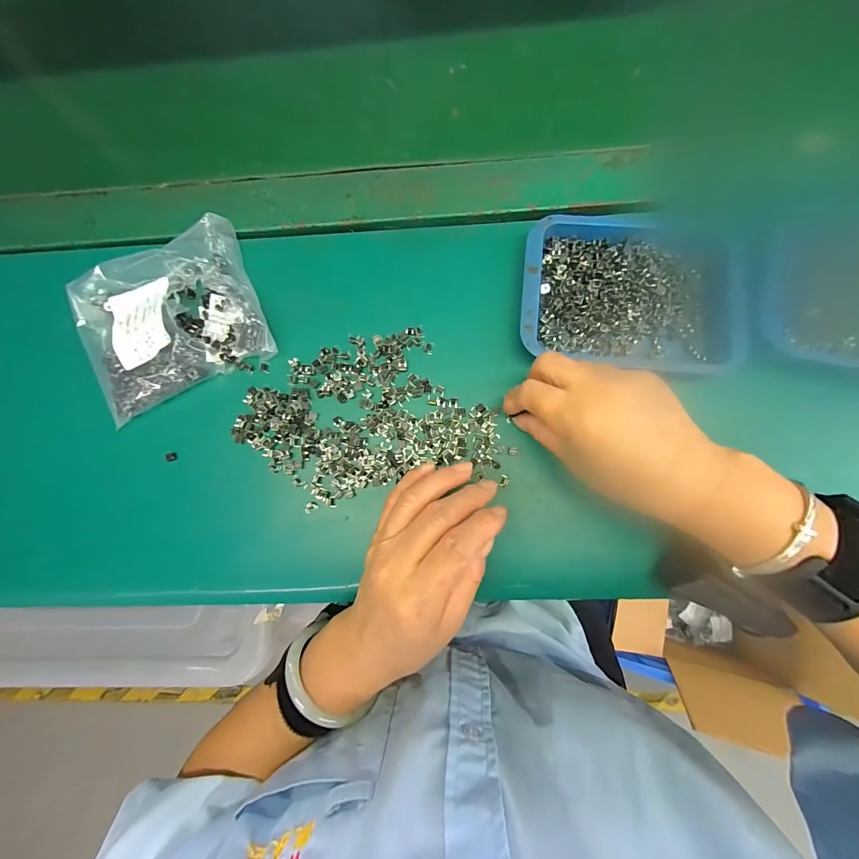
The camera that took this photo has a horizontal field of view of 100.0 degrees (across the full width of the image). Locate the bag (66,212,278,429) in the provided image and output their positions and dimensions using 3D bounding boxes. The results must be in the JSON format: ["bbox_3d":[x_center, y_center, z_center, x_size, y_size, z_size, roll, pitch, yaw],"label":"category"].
[{"bbox_3d":[-0.212,-0.095,0.287,0.138,0.033,0.125,-25,81,-1],"label":"bag"}]

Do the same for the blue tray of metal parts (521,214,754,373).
[{"bbox_3d":[0.159,-0.107,0.277,0.171,0.020,0.117,4,81,4],"label":"blue tray of metal parts"}]

